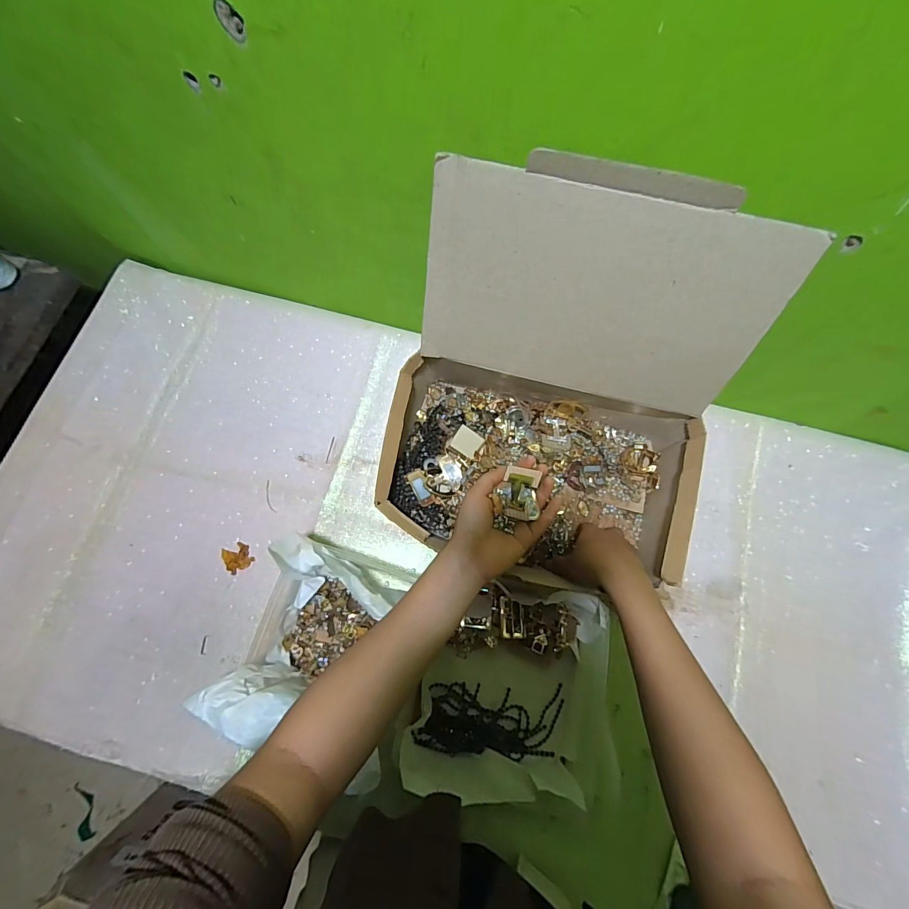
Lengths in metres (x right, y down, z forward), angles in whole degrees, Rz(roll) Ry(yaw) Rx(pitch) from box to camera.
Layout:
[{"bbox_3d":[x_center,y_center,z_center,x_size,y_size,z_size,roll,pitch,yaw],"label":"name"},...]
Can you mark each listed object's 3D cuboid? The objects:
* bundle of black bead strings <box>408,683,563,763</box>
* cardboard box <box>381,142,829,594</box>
[{"bbox_3d":[0.040,0.297,0.457,0.156,0.030,0.065,5,74,1],"label":"bundle of black bead strings"},{"bbox_3d":[0.098,-0.044,0.410,0.322,0.272,0.281,14,77,5],"label":"cardboard box"}]

